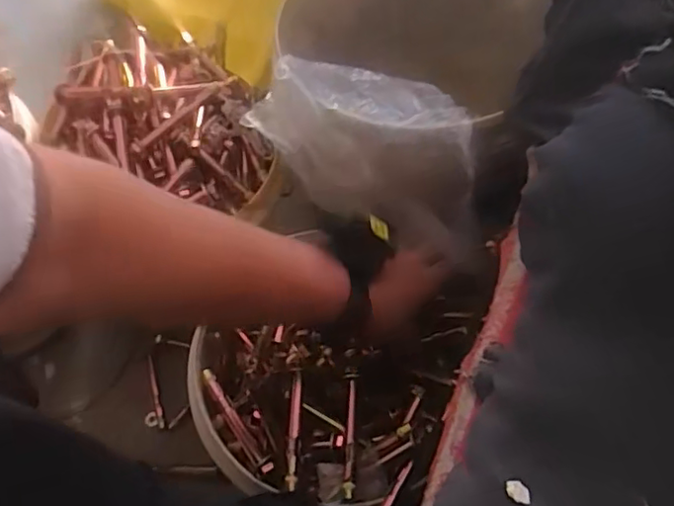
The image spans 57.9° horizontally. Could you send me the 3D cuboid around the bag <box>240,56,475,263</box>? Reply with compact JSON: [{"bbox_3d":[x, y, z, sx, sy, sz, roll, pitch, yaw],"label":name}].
[{"bbox_3d":[0.023,-0.094,0.539,0.210,0.077,0.124,20,64,7],"label":"bag"}]

